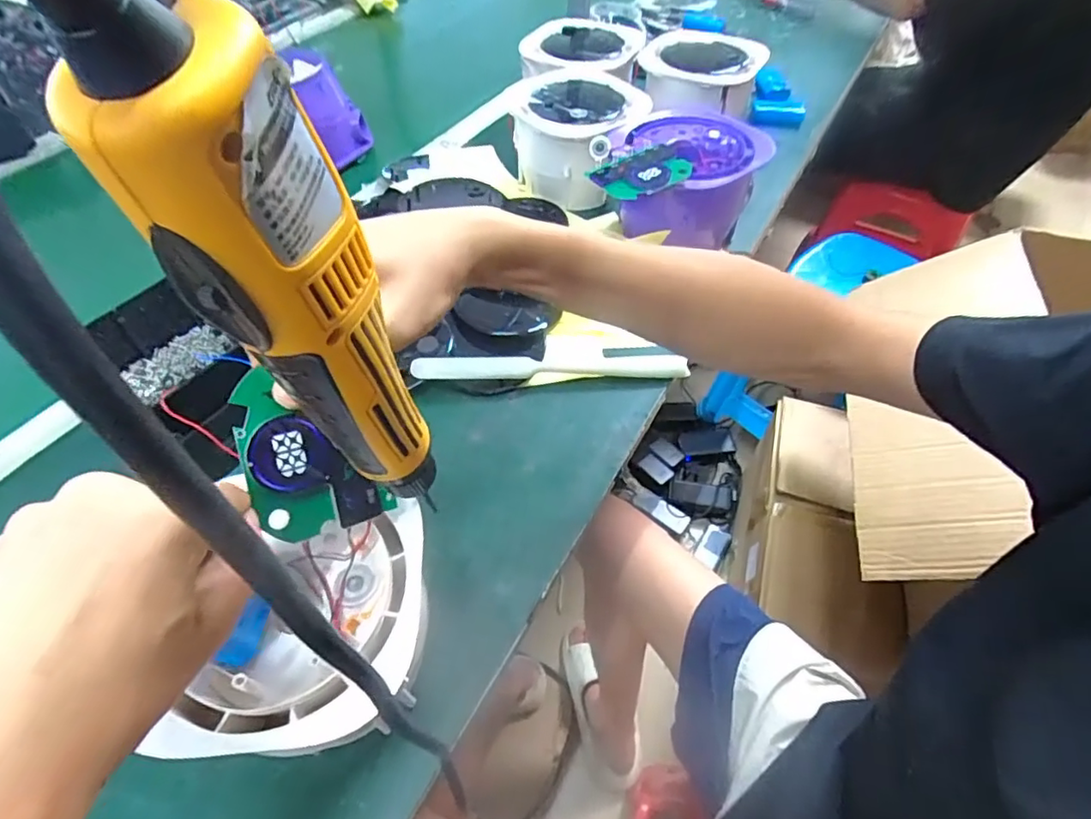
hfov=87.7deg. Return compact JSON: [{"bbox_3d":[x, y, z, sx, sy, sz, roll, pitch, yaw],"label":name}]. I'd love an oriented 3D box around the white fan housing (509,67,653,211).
[{"bbox_3d":[0.032,-0.297,0.631,0.138,0.095,0.157,28,57,17],"label":"white fan housing"}]

